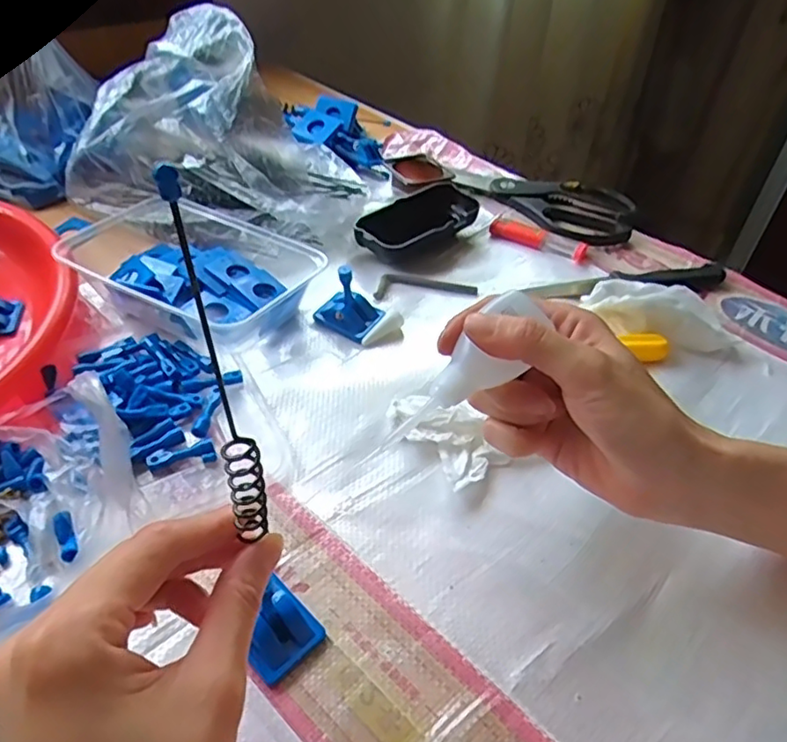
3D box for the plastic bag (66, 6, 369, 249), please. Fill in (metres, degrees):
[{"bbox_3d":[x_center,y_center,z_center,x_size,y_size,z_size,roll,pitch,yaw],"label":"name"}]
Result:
[{"bbox_3d":[-0.138,-0.196,0.515,0.226,0.128,0.135,17,46,12],"label":"plastic bag"}]

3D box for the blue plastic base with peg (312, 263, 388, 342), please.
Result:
[{"bbox_3d":[-0.031,-0.051,0.441,0.043,0.045,0.032,31,51,25],"label":"blue plastic base with peg"}]

